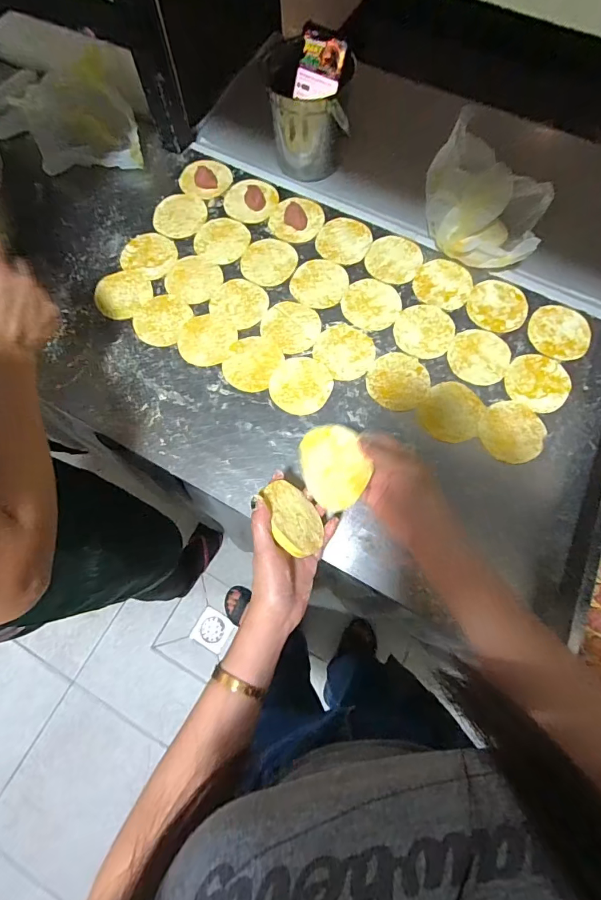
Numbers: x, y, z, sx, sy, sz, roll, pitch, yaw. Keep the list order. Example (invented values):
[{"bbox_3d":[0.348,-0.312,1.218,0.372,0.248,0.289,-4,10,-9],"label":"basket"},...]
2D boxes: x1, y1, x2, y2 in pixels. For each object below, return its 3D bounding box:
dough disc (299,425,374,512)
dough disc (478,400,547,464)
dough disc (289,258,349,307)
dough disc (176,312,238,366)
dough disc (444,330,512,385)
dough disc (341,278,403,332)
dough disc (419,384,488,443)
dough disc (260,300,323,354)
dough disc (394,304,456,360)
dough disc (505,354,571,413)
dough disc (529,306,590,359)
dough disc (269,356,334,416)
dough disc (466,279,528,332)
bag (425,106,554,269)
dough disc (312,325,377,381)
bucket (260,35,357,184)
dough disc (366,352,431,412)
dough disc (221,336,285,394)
[{"bbox_3d":[0.035,0.018,0.445,0.069,0.007,0.086,-21,85,21],"label":"dough disc"},{"bbox_3d":[0.276,-0.025,0.553,0.080,0.005,0.081,0,72,1],"label":"dough disc"},{"bbox_3d":[0.028,-0.250,0.633,0.082,0.004,0.084,0,72,1],"label":"dough disc"},{"bbox_3d":[-0.135,-0.155,0.605,0.082,0.004,0.072,33,76,11],"label":"dough disc"},{"bbox_3d":[0.246,-0.130,0.587,0.082,0.004,0.079,0,72,1],"label":"dough disc"},{"bbox_3d":[0.103,-0.213,0.617,0.083,0.005,0.083,0,72,1],"label":"dough disc"},{"bbox_3d":[0.202,-0.050,0.563,0.076,0.006,0.078,0,72,1],"label":"dough disc"},{"bbox_3d":[-0.012,-0.179,0.609,0.082,0.004,0.077,0,72,1],"label":"dough disc"},{"bbox_3d":[0.175,-0.169,0.602,0.081,0.004,0.086,0,72,1],"label":"dough disc"},{"bbox_3d":[0.321,-0.093,0.574,0.083,0.009,0.078,0,72,1],"label":"dough disc"},{"bbox_3d":[0.363,-0.166,0.595,0.077,0.006,0.084,0,72,1],"label":"dough disc"},{"bbox_3d":[0.001,-0.088,0.579,0.084,0.004,0.083,0,72,1],"label":"dough disc"},{"bbox_3d":[0.282,-0.210,0.613,0.081,0.008,0.086,0,72,1],"label":"dough disc"},{"bbox_3d":[0.263,-0.362,0.611,0.170,0.098,0.169,24,74,8],"label":"bag"},{"bbox_3d":[0.062,-0.140,0.594,0.079,0.004,0.085,0,72,1],"label":"dough disc"},{"bbox_3d":[0.016,-0.524,0.655,0.125,0.135,0.125,0,72,1],"label":"bucket"},{"bbox_3d":[0.132,-0.094,0.581,0.081,0.004,0.083,0,72,1],"label":"dough disc"},{"bbox_3d":[-0.068,-0.123,0.591,0.073,0.004,0.084,24,74,8],"label":"dough disc"}]

